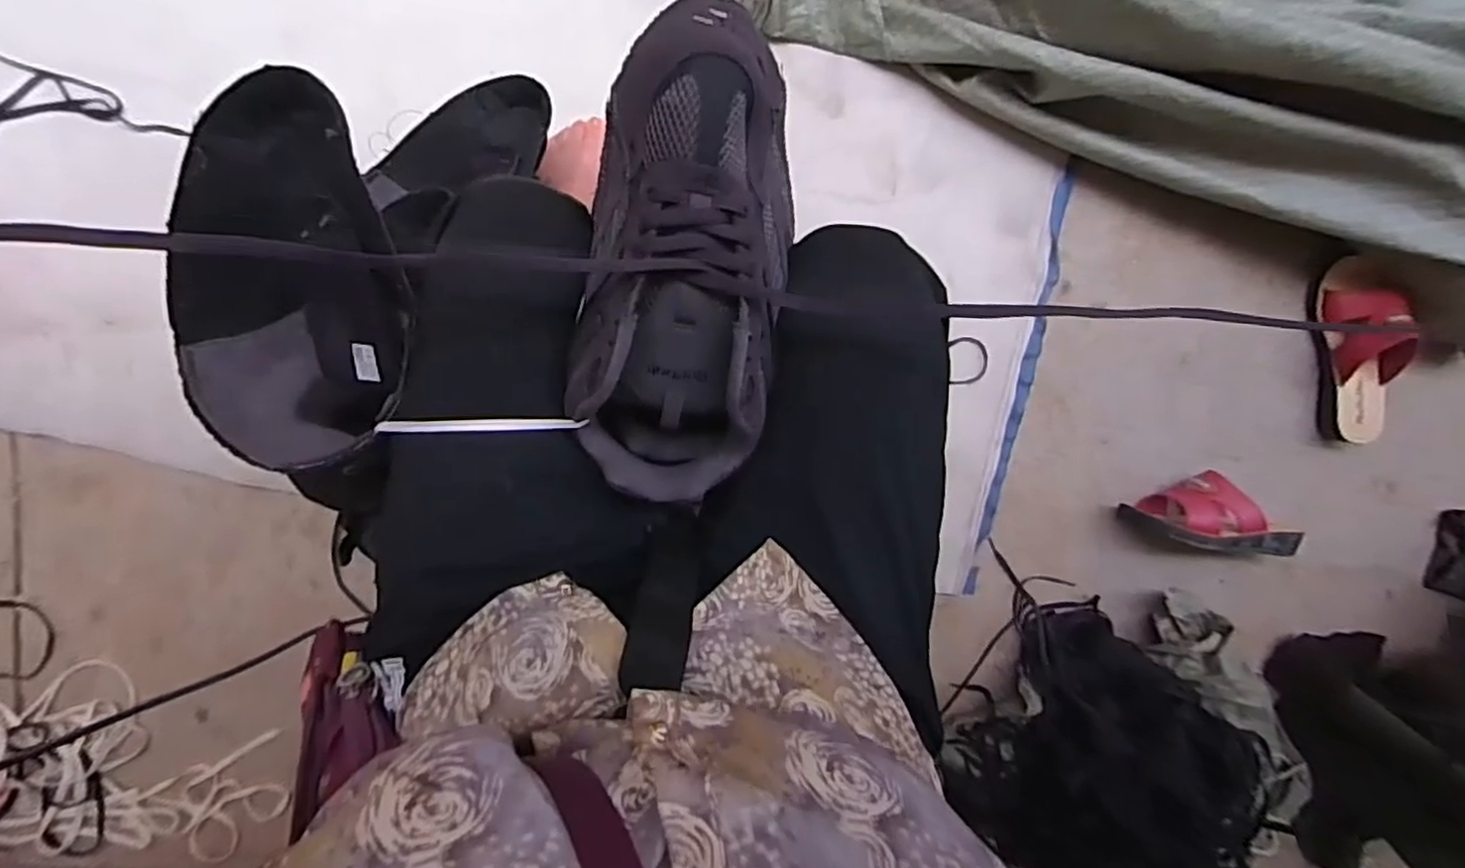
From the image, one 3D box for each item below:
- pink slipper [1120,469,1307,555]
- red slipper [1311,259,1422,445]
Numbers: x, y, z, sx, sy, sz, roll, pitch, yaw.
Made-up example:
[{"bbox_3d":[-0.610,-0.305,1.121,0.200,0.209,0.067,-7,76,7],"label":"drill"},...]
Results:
[{"bbox_3d":[0.620,0.103,0.863,0.220,0.105,0.096,13,95,-6],"label":"pink slipper"},{"bbox_3d":[0.823,-0.109,0.884,0.114,0.072,0.240,-11,97,-3],"label":"red slipper"}]

